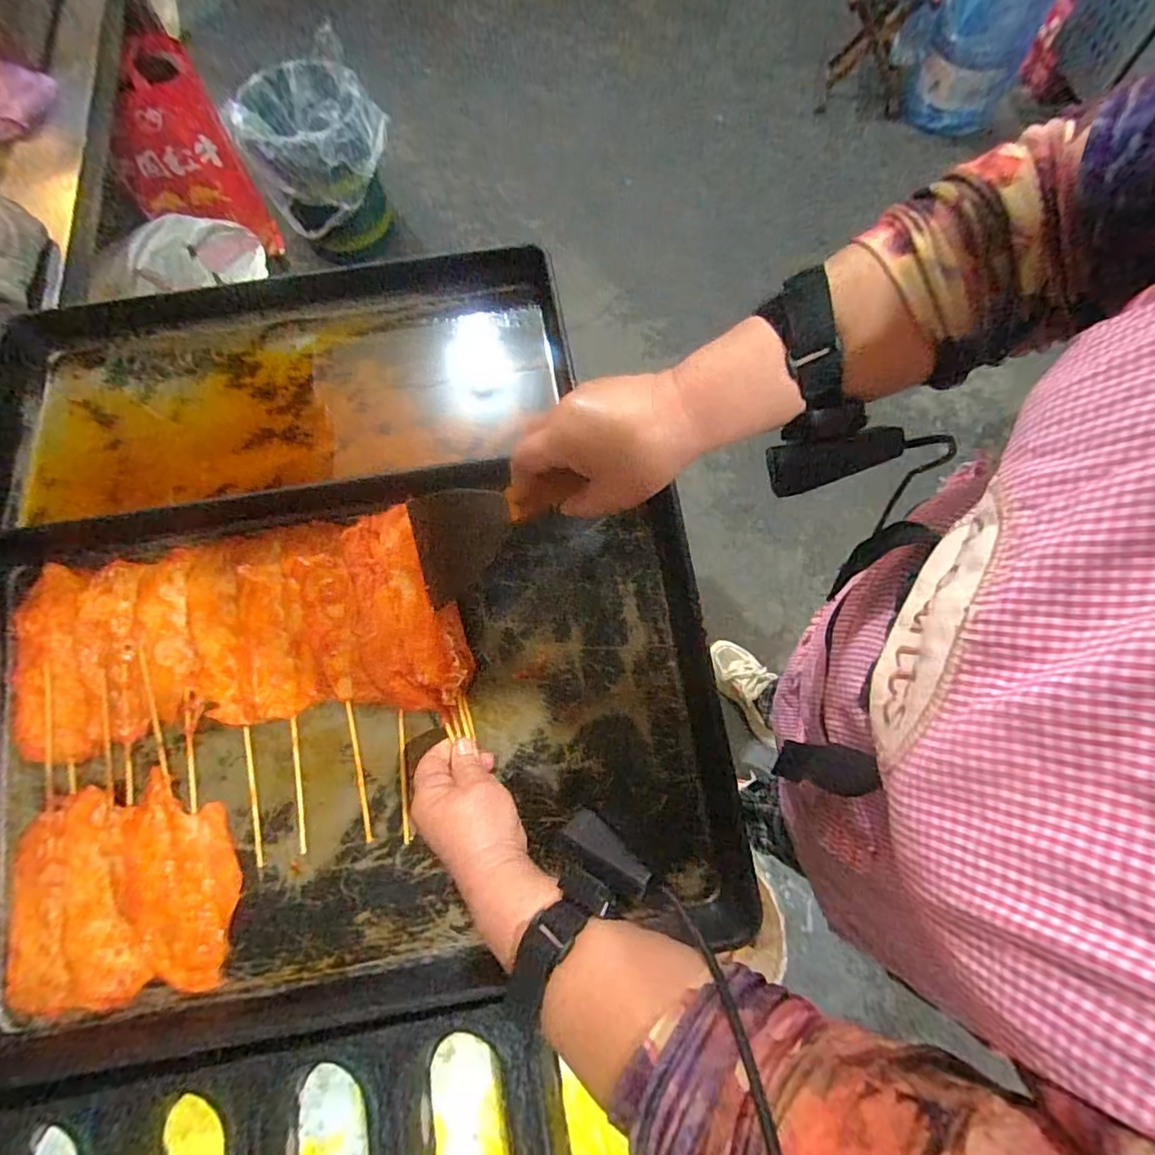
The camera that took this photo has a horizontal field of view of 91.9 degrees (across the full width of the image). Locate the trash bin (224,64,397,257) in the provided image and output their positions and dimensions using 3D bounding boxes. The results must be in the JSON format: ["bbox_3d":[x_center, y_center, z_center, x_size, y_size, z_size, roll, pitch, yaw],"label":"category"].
[{"bbox_3d":[-0.657,-1.101,1.504,0.337,0.347,0.305,-13,71,-3],"label":"trash bin"}]

